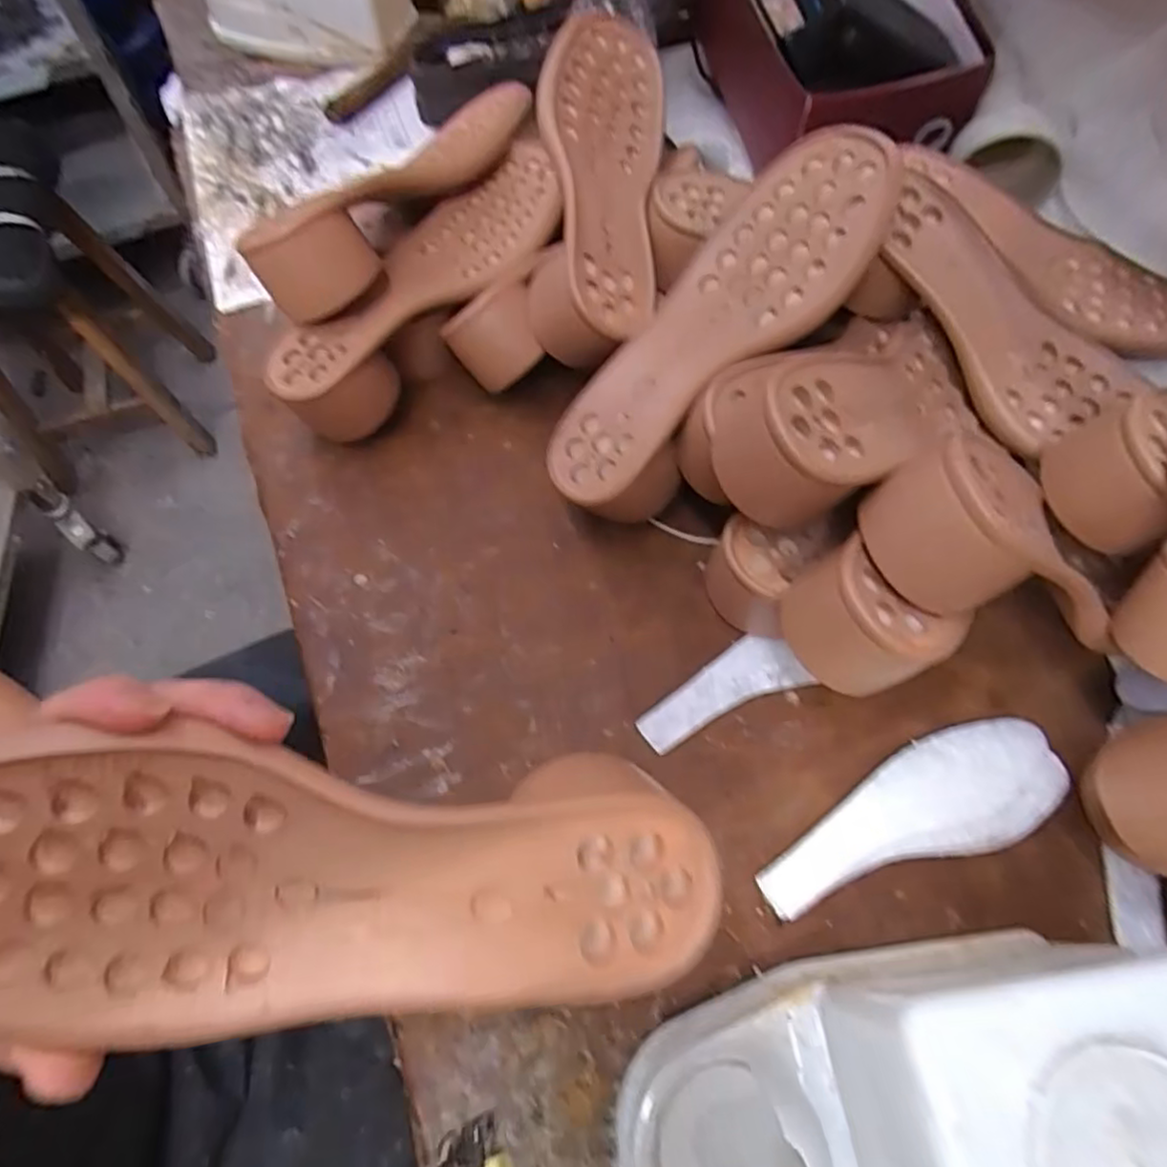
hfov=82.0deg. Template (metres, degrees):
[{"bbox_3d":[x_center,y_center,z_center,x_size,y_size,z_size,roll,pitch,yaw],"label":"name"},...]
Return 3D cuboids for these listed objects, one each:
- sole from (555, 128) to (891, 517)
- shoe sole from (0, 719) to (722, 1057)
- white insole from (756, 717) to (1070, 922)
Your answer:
[{"bbox_3d":[0.074,-0.140,0.384,0.089,0.052,0.243,42,95,20],"label":"sole"},{"bbox_3d":[-0.077,0.093,0.210,0.237,0.046,0.086,4,90,-7],"label":"shoe sole"},{"bbox_3d":[0.164,0.114,0.335,0.166,0.011,0.055,-19,64,-9],"label":"white insole"}]

